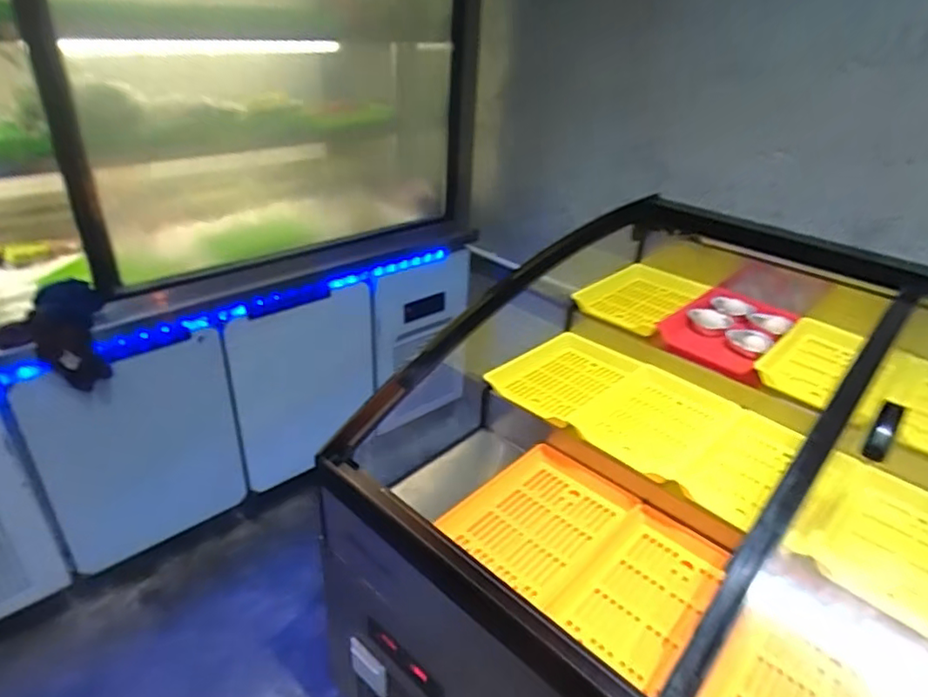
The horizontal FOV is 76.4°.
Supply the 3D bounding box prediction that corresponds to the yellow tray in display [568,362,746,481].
[{"bbox_3d":[0.358,0.133,1.084,0.254,0.044,0.229,-24,41,-38],"label":"yellow tray in display"}]

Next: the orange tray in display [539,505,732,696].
[{"bbox_3d":[0.265,0.353,0.880,0.177,0.050,0.267,27,38,33],"label":"orange tray in display"}]

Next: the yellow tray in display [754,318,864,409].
[{"bbox_3d":[0.636,0.021,1.090,0.124,0.055,0.251,27,38,33],"label":"yellow tray in display"}]

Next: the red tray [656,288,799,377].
[{"bbox_3d":[0.508,-0.038,1.140,0.209,0.069,0.177,-25,41,-39],"label":"red tray"}]

